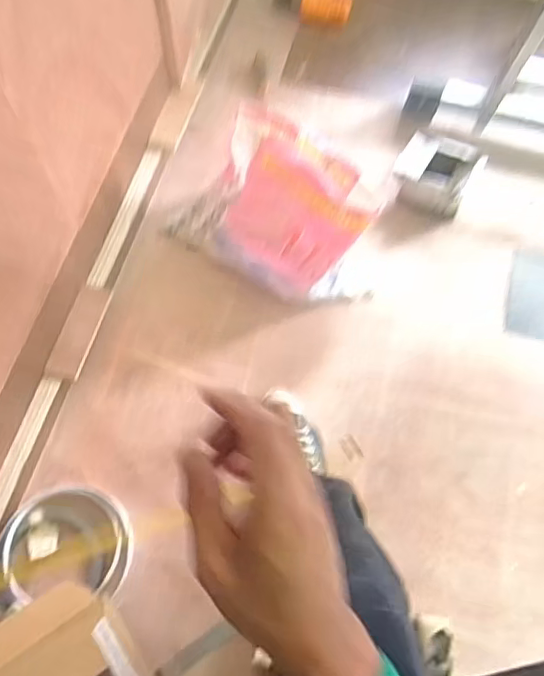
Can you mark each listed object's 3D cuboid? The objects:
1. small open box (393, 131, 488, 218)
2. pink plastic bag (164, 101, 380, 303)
[{"bbox_3d":[0.338,-0.334,1.167,0.166,0.103,0.110,24,68,7],"label":"small open box"},{"bbox_3d":[0.032,-0.257,1.054,0.394,0.222,0.279,33,70,10],"label":"pink plastic bag"}]

